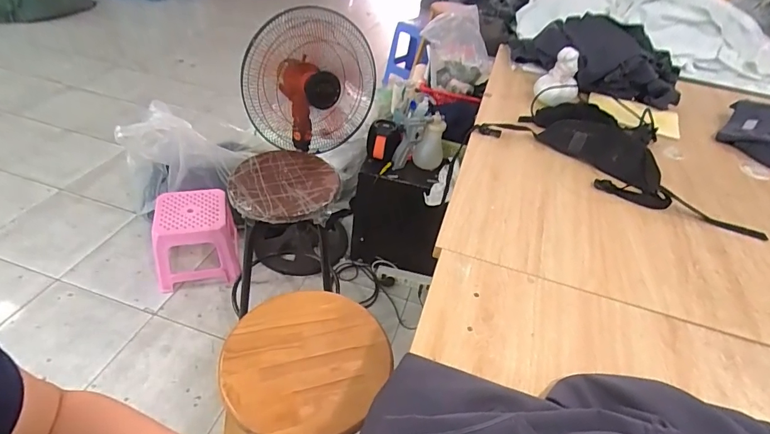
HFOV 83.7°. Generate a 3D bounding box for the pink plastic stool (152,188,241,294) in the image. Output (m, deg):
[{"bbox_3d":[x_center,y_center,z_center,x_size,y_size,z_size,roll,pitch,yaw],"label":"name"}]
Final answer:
[{"bbox_3d":[-0.712,0.083,1.616,0.281,0.256,0.277,-8,43,-19],"label":"pink plastic stool"}]

